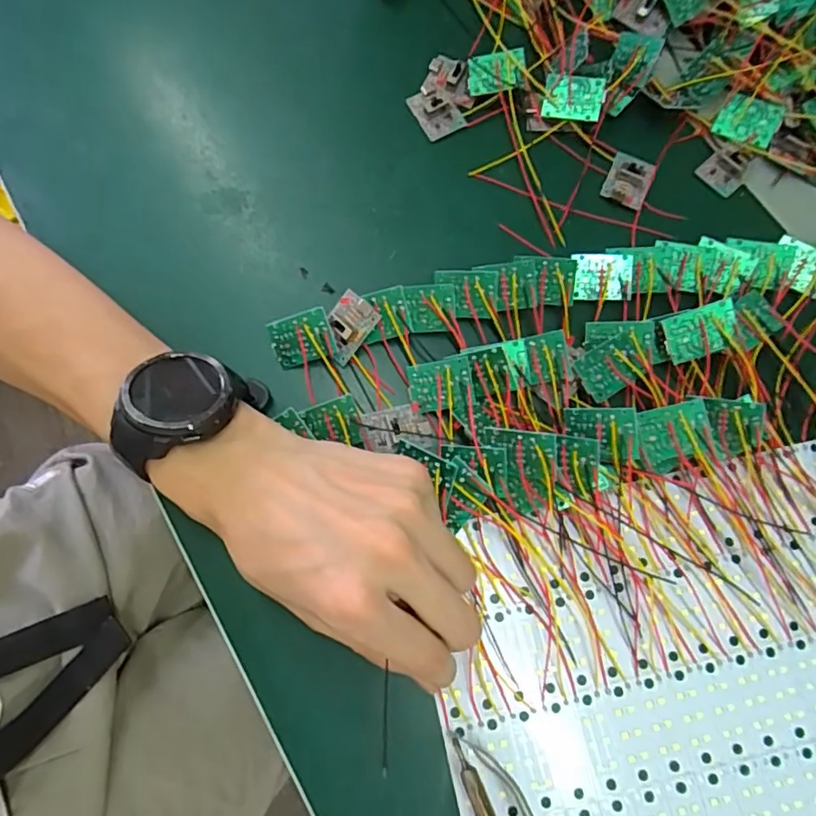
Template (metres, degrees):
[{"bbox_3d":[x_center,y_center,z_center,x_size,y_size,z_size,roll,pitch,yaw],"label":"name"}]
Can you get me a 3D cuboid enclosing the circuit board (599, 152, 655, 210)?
[{"bbox_3d":[0.137,-0.142,0.342,0.026,0.010,0.034,24,75,4],"label":"circuit board"}]

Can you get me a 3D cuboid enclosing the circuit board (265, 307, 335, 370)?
[{"bbox_3d":[-0.058,-0.037,0.302,0.034,0.004,0.028,-13,106,14],"label":"circuit board"}]

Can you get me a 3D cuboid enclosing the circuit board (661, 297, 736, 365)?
[{"bbox_3d":[0.156,-0.040,0.294,0.035,0.004,0.026,-18,105,15],"label":"circuit board"}]

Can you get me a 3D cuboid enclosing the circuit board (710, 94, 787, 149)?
[{"bbox_3d":[0.216,-0.182,0.349,0.035,0.004,0.027,24,97,12],"label":"circuit board"}]

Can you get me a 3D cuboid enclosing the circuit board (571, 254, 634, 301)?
[{"bbox_3d":[0.112,-0.075,0.317,0.034,0.004,0.026,2,105,3],"label":"circuit board"}]

